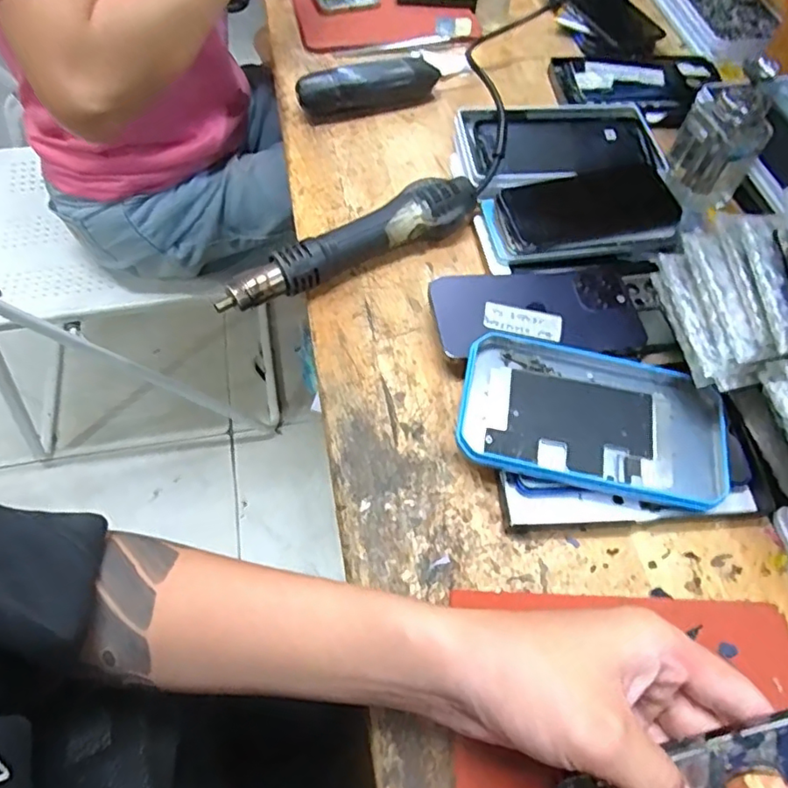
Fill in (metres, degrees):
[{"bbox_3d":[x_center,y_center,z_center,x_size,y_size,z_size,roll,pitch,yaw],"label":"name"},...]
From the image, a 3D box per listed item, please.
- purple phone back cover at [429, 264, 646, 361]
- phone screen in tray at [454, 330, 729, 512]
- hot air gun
[{"bbox_3d":[0.109,-0.063,0.440,0.156,0.007,0.075,-3,69,-9],"label":"purple phone back cover"},{"bbox_3d":[0.133,0.014,0.391,0.173,0.009,0.103,13,63,1],"label":"phone screen in tray"},{"bbox_3d":[-0.035,-0.122,0.467,0.231,0.037,0.047,-27,65,-17],"label":"hot air gun"}]

